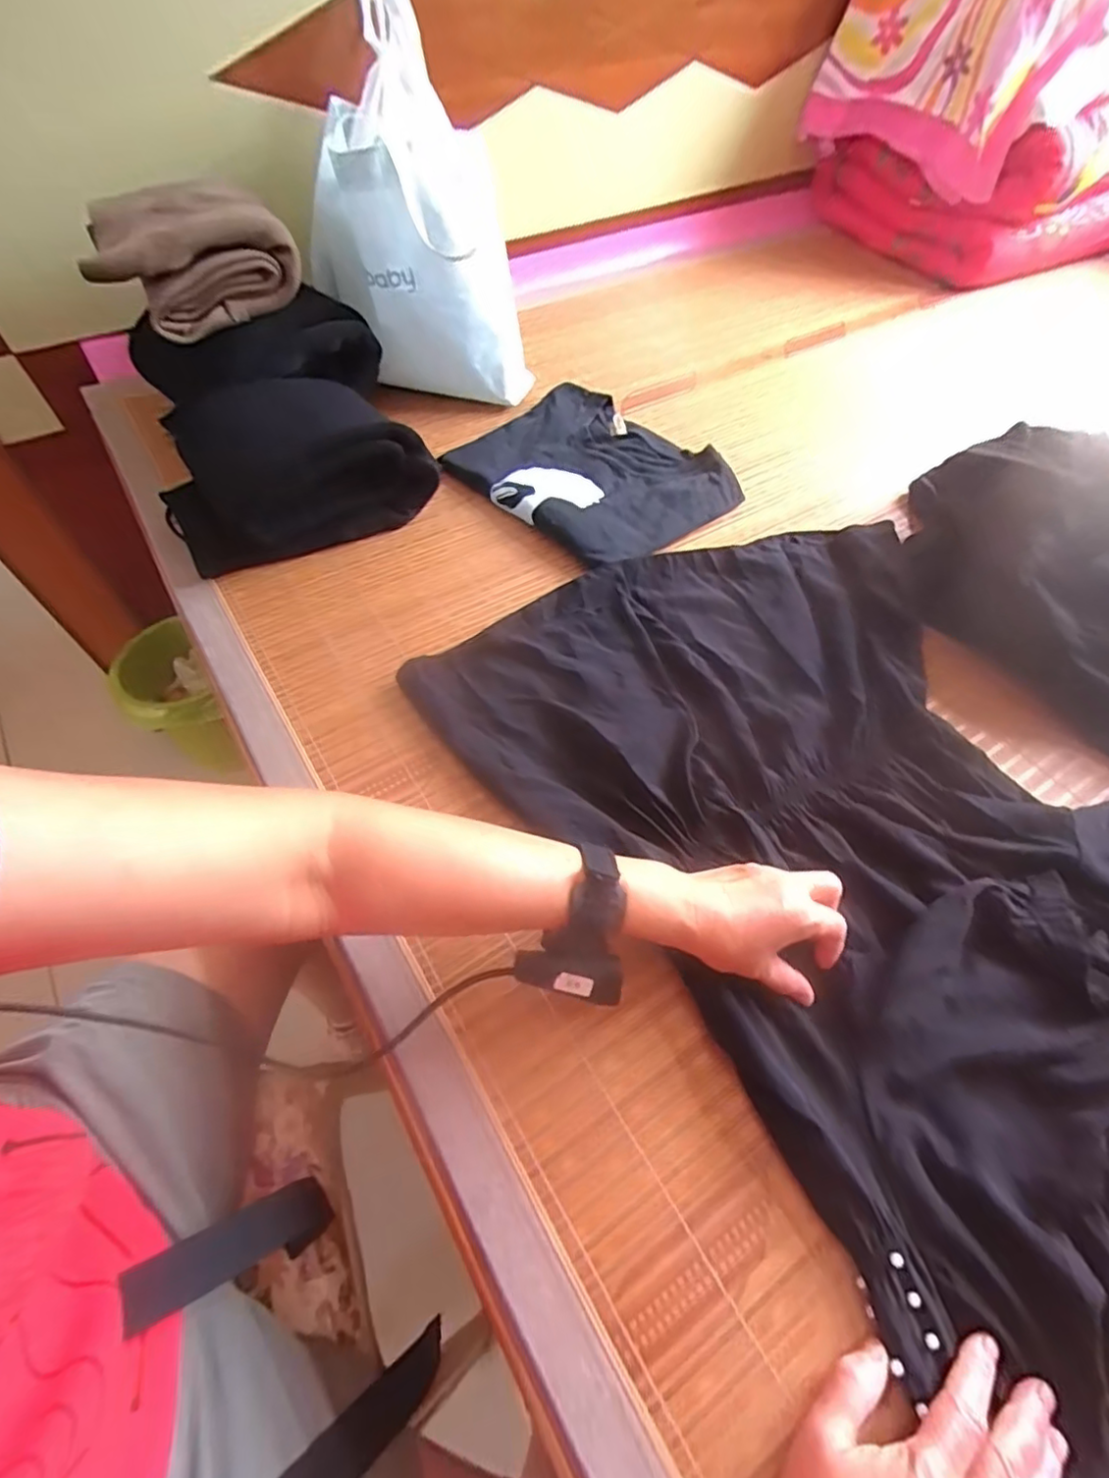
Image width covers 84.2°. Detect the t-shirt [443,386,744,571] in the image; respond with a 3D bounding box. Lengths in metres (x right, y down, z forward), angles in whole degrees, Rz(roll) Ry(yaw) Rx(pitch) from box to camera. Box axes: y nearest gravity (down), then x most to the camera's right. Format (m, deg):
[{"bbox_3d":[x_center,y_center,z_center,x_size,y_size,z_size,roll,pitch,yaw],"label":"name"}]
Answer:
[{"bbox_3d":[0.043,-0.338,0.767,0.249,0.027,0.310,-35,63,-21],"label":"t-shirt"}]

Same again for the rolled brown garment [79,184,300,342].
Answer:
[{"bbox_3d":[-0.380,-0.510,0.656,0.192,0.102,0.093,-23,59,-15],"label":"rolled brown garment"}]

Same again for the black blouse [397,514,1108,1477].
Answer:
[{"bbox_3d":[0.257,0.046,0.520,0.499,0.034,0.681,-31,61,-19],"label":"black blouse"}]

